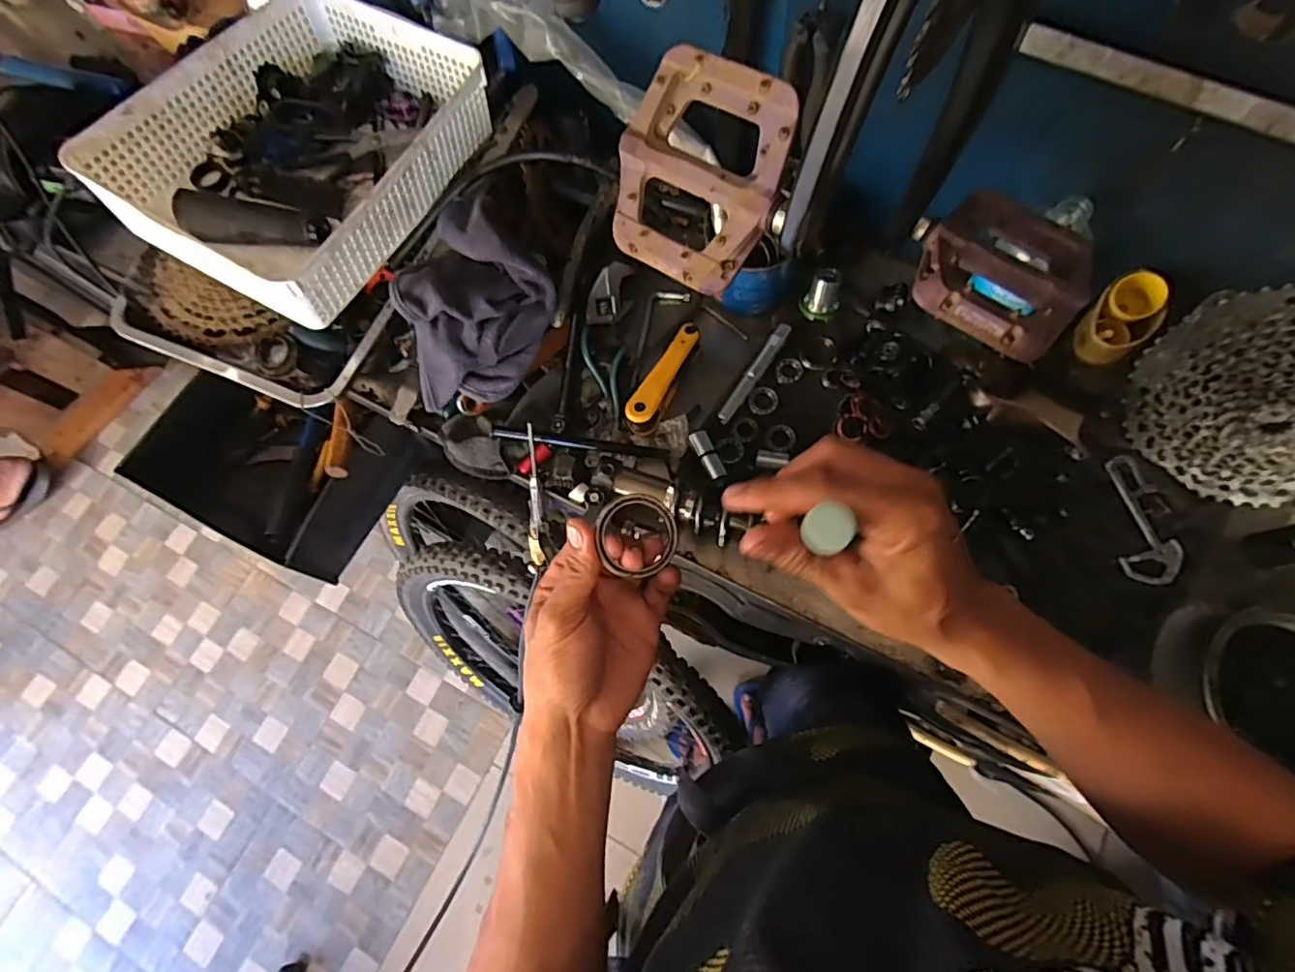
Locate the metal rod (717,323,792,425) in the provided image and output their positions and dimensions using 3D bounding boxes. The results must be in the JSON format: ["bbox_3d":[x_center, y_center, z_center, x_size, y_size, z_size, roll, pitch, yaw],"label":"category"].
[{"bbox_3d":[0.115,-0.123,0.639,0.015,0.017,0.130,34,77,13],"label":"metal rod"}]

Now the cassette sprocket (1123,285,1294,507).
[{"bbox_3d":[0.541,-0.067,0.511,0.198,0.196,0.056,24,40,30],"label":"cassette sprocket"}]

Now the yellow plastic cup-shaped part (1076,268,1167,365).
[{"bbox_3d":[0.448,-0.155,0.562,0.076,0.064,0.059,-38,73,-8],"label":"yellow plastic cup-shaped part"}]

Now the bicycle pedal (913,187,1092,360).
[{"bbox_3d":[0.221,-0.138,0.369,0.103,0.025,0.112,40,79,15],"label":"bicycle pedal"}]

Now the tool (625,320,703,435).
[{"bbox_3d":[0.019,-0.114,0.627,0.029,0.040,0.131,26,76,12],"label":"tool"}]

